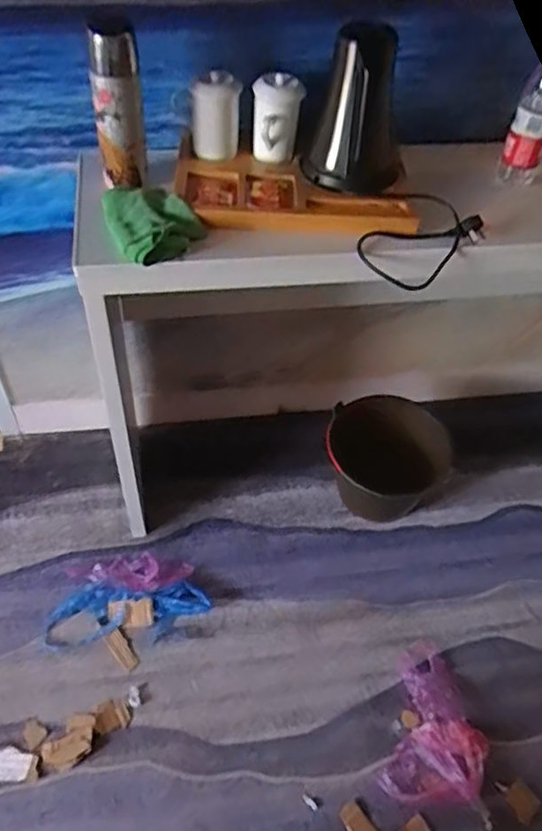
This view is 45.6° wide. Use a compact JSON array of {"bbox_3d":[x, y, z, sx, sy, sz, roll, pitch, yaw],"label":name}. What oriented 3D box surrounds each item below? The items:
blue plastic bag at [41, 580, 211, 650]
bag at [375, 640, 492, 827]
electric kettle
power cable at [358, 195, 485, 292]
[{"bbox_3d":[-0.290,0.399,1.305,0.319,0.028,0.123,-2,53,-5],"label":"blue plastic bag"},{"bbox_3d":[0.315,0.569,1.192,0.175,0.045,0.277,13,53,6],"label":"bag"},{"bbox_3d":[0.135,-0.450,0.951,0.142,0.191,0.165,12,51,5],"label":"electric kettle"},{"bbox_3d":[0.224,-0.258,0.950,0.151,0.075,0.157,2,51,-3],"label":"power cable"}]

